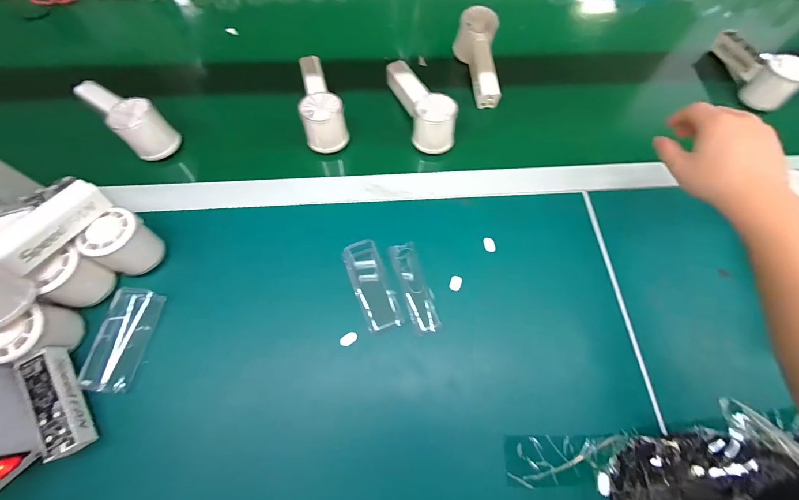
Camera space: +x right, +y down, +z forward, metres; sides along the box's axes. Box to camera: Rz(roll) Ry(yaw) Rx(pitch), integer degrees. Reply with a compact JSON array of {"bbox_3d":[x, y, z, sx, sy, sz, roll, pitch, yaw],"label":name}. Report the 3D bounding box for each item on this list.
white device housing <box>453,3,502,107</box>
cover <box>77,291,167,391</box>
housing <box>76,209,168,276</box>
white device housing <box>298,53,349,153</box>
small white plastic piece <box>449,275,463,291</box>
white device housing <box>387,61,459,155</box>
[{"bbox_3d":[0.126,-0.288,0.515,0.060,0.046,0.148,-5,80,-4],"label":"white device housing"},{"bbox_3d":[-0.286,0.090,0.348,0.042,0.018,0.103,8,67,1],"label":"cover"},{"bbox_3d":[-0.296,-0.004,0.368,0.048,0.065,0.057,27,69,9],"label":"housing"},{"bbox_3d":[-0.109,-0.217,0.472,0.055,0.057,0.150,-9,67,-6],"label":"white device housing"},{"bbox_3d":[0.066,0.039,0.395,0.013,0.005,0.018,17,67,6],"label":"small white plastic piece"},{"bbox_3d":[0.029,-0.211,0.472,0.052,0.058,0.144,-18,69,-9],"label":"white device housing"}]

